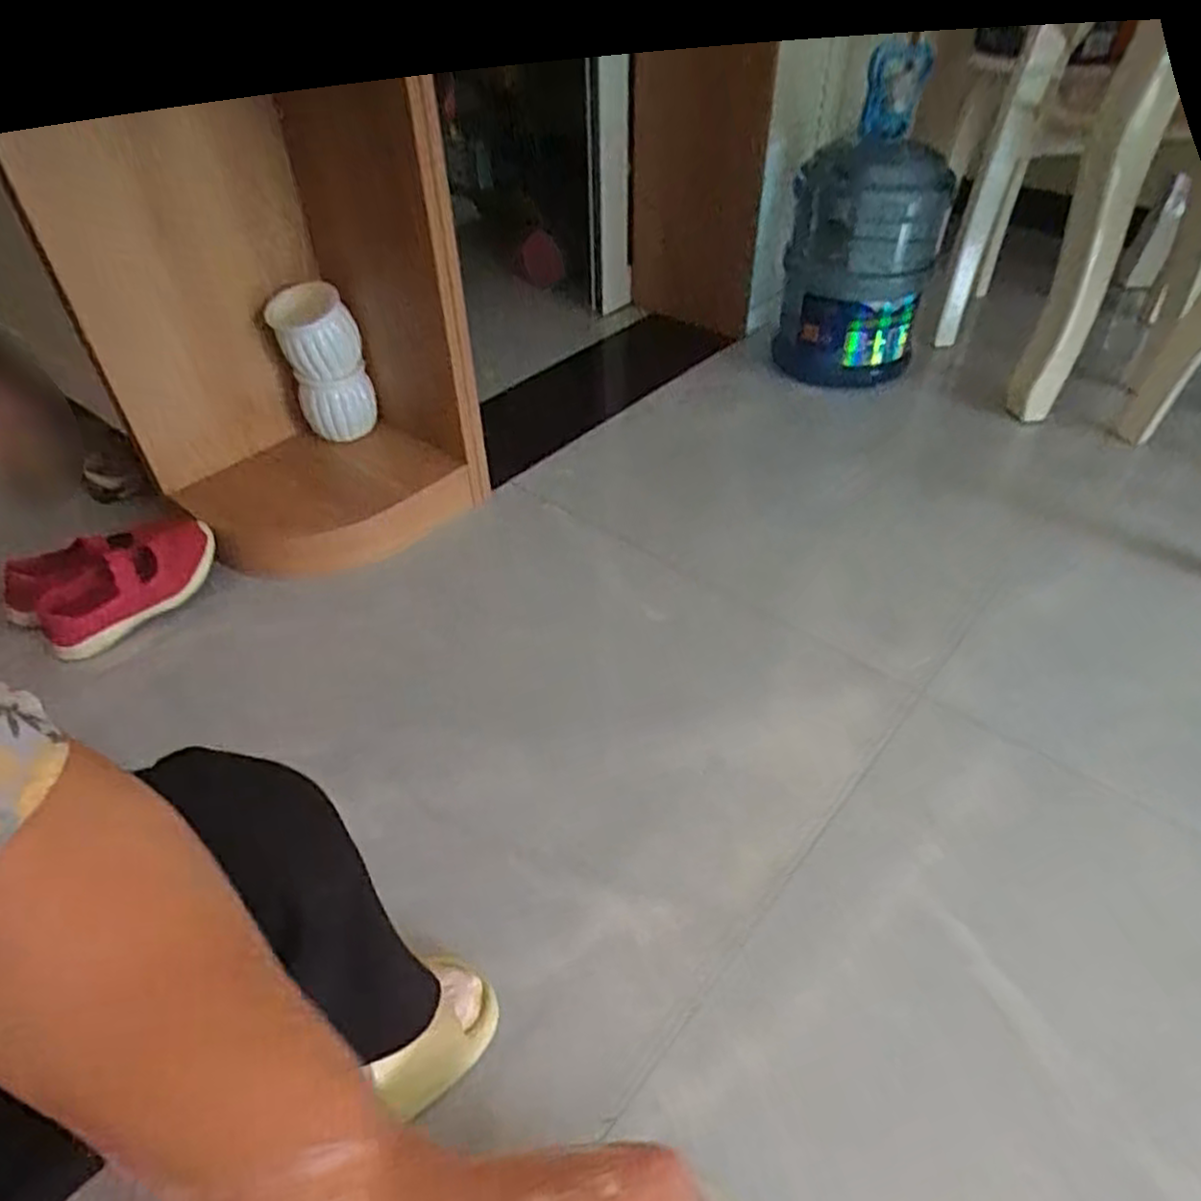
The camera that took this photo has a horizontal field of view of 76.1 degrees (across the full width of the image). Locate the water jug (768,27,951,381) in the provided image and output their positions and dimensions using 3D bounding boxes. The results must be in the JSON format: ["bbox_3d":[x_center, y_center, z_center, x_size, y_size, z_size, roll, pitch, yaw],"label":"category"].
[{"bbox_3d":[0.440,-0.598,1.278,0.256,0.500,0.221,13,46,15],"label":"water jug"}]

